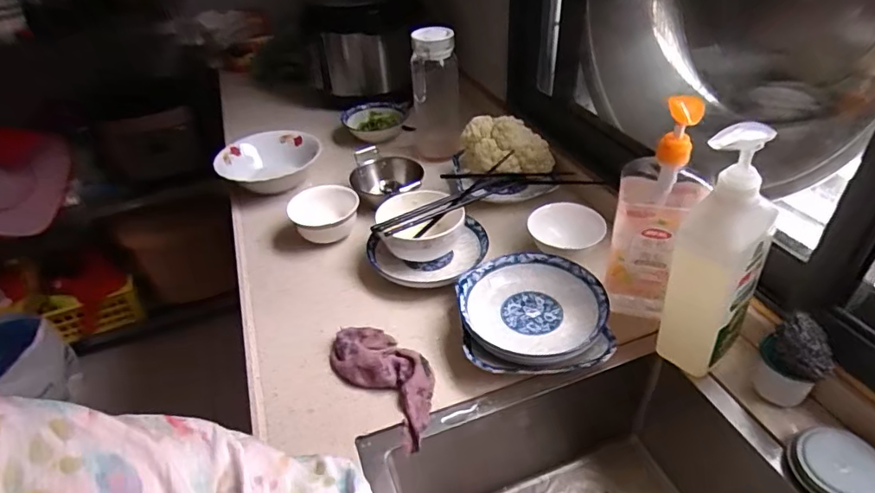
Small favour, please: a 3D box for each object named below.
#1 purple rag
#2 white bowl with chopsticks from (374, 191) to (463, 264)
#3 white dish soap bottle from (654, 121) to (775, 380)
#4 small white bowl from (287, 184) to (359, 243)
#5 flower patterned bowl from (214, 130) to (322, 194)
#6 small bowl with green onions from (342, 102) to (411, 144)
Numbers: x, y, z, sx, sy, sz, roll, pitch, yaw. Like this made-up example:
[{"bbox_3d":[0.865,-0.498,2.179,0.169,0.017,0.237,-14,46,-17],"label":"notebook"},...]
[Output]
[{"bbox_3d":[-0.060,0.149,0.605,0.080,0.027,0.175,-32,46,-30],"label":"purple rag"},{"bbox_3d":[-0.025,-0.024,0.778,0.131,0.074,0.128,-3,38,2],"label":"white bowl with chopsticks"},{"bbox_3d":[0.287,0.017,0.517,0.074,0.288,0.065,24,46,31],"label":"white dish soap bottle"},{"bbox_3d":[-0.182,-0.045,0.833,0.106,0.059,0.120,-18,40,-17],"label":"small white bowl"},{"bbox_3d":[-0.324,-0.159,0.979,0.178,0.070,0.193,-3,38,2],"label":"flower patterned bowl"},{"bbox_3d":[-0.135,-0.268,1.118,0.140,0.047,0.134,-3,38,2],"label":"small bowl with green onions"}]

